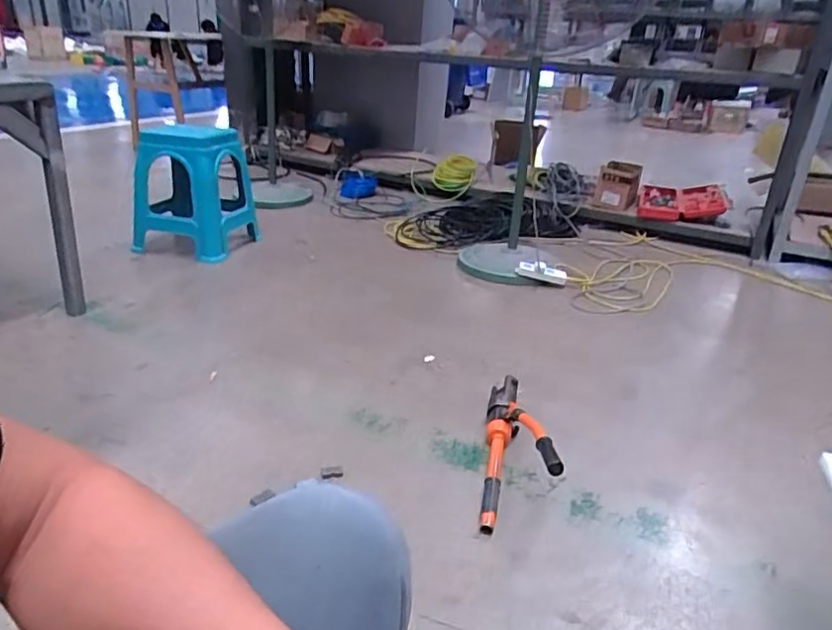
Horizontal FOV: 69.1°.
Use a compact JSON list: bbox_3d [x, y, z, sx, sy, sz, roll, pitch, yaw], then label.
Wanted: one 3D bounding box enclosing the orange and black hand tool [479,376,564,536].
[{"bbox_3d":[0.204,0.227,1.220,0.127,0.149,0.441,6,25,6],"label":"orange and black hand tool"}]

